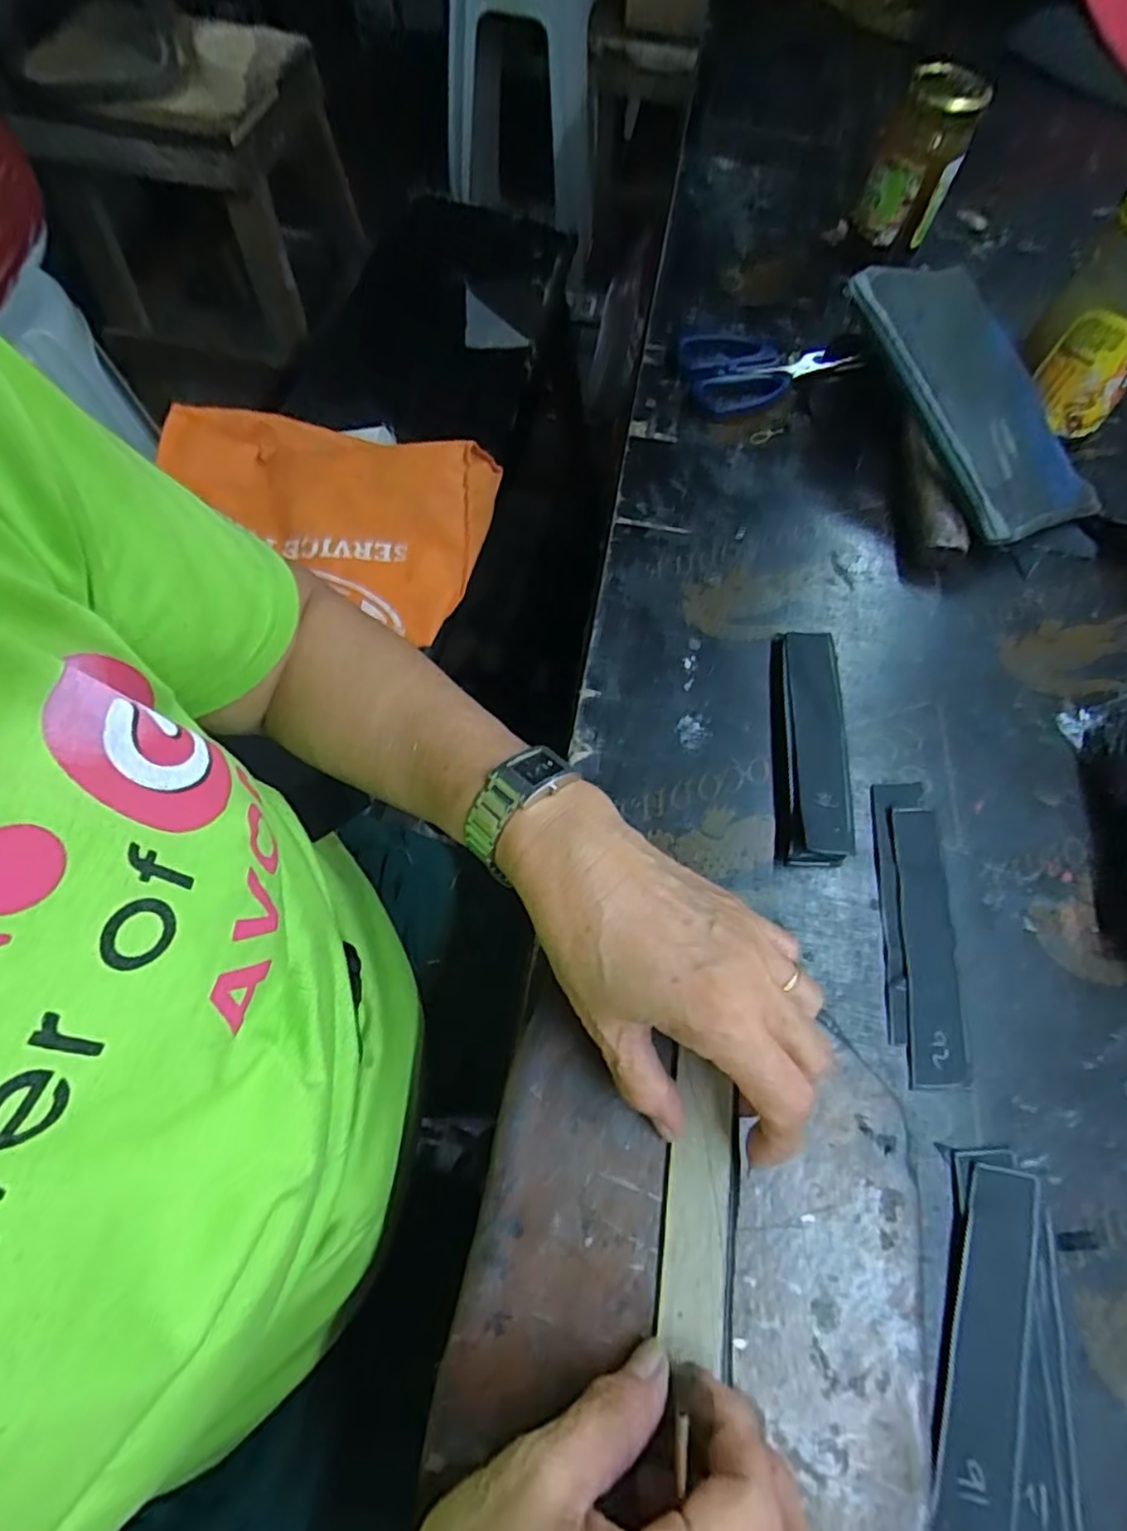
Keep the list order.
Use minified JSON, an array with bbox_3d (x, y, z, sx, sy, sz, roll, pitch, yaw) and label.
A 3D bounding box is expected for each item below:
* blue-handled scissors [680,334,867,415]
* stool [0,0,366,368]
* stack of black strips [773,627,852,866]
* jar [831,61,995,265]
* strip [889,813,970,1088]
[{"bbox_3d":[0.149,-0.300,0.488,0.121,0.021,0.079,-10,67,-7],"label":"blue-handled scissors"},{"bbox_3d":[-0.731,-1.189,1.356,0.478,0.406,0.430,17,65,5],"label":"stool"},{"bbox_3d":[0.137,-0.015,0.362,0.034,0.016,0.139,4,66,0],"label":"stack of black strips"},{"bbox_3d":[0.257,-0.443,0.489,0.064,0.101,0.053,21,67,7],"label":"jar"},{"bbox_3d":[0.180,0.086,0.325,0.026,0.004,0.133,7,66,1],"label":"strip"}]

